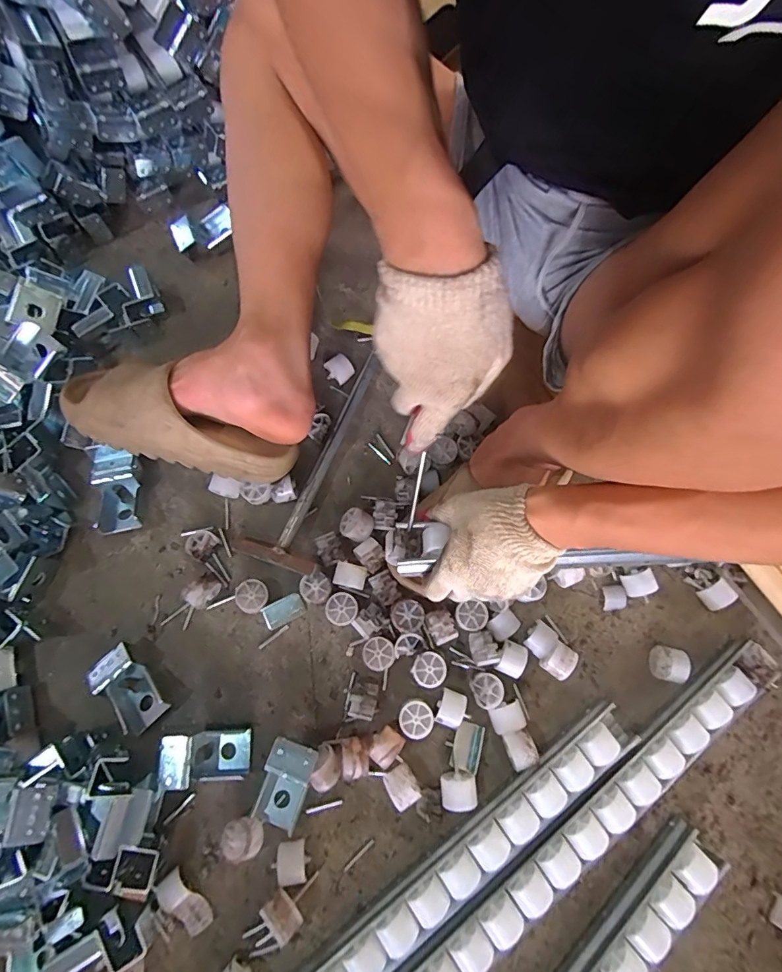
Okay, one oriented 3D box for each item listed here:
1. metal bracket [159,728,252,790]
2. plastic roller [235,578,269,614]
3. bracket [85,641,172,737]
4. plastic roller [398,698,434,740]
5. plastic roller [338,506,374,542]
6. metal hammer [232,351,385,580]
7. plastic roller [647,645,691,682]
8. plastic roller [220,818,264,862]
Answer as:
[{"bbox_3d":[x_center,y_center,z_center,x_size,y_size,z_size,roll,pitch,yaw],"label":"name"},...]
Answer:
[{"bbox_3d":[-0.184,0.271,0.465,0.080,0.036,0.045,0,74,0],"label":"metal bracket"},{"bbox_3d":[-0.152,0.121,0.514,0.033,0.022,0.035,0,74,0],"label":"plastic roller"},{"bbox_3d":[-0.272,0.210,0.479,0.047,0.036,0.085,-39,78,-10],"label":"bracket"},{"bbox_3d":[0.026,0.242,0.486,0.034,0.021,0.035,0,74,0],"label":"plastic roller"},{"bbox_3d":[-0.038,0.044,0.529,0.026,0.030,0.034,33,87,-38],"label":"plastic roller"},{"bbox_3d":[-0.083,-0.042,0.554,0.095,0.038,0.284,20,75,6],"label":"metal hammer"},{"bbox_3d":[0.302,0.193,0.507,0.031,0.034,0.035,7,74,2],"label":"plastic roller"},{"bbox_3d":[-0.142,0.337,0.448,0.036,0.032,0.031,-11,74,-3],"label":"plastic roller"}]

